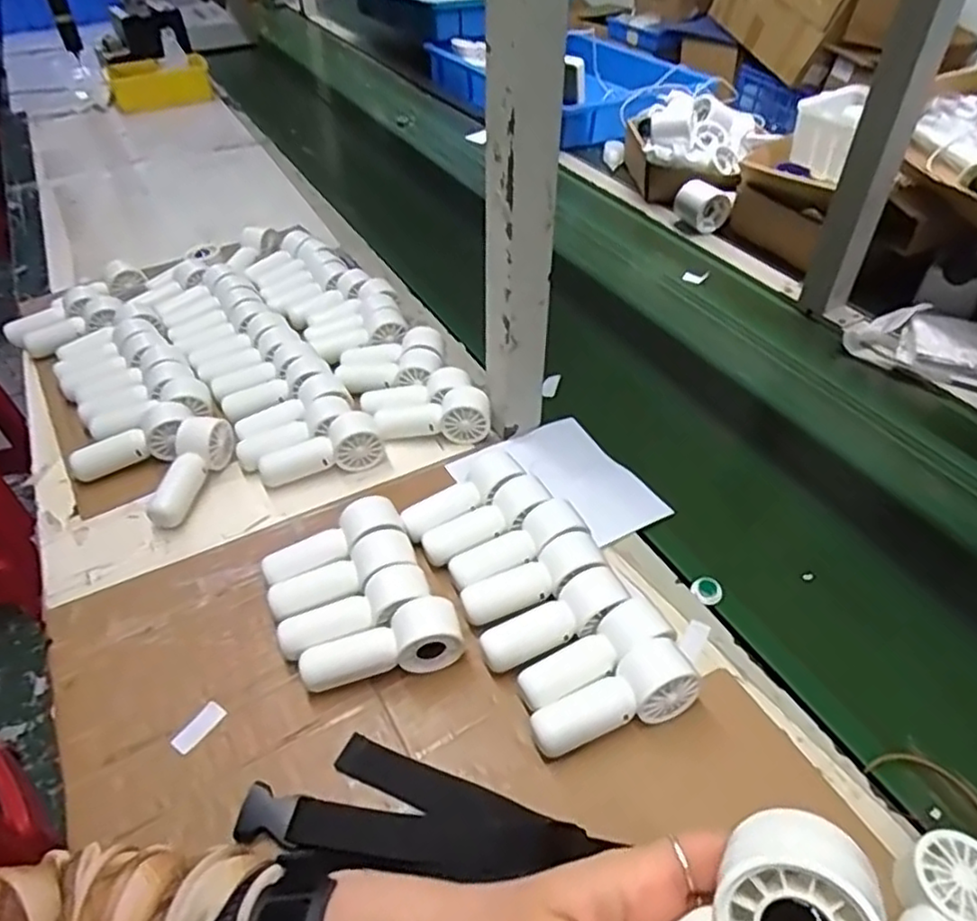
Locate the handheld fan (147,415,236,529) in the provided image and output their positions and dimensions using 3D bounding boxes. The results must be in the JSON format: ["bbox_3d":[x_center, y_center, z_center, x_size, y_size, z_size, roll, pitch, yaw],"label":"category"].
[{"bbox_3d":[-0.267,0.005,0.609,0.037,0.044,0.106,9,44,10],"label":"handheld fan"}]

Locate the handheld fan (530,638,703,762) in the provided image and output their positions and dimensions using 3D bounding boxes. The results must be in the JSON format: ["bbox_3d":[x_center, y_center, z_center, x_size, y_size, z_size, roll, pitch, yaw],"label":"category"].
[{"bbox_3d":[0.082,0.158,0.449,0.109,0.038,0.035,-25,45,-4],"label":"handheld fan"}]

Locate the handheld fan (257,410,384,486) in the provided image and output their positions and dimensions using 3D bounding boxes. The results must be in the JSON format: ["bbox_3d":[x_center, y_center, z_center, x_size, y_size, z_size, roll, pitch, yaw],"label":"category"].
[{"bbox_3d":[-0.151,-0.008,0.624,0.110,0.039,0.040,-19,46,-19],"label":"handheld fan"}]

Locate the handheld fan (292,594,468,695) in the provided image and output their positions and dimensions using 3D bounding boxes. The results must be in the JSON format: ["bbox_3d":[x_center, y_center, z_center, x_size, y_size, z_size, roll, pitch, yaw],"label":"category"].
[{"bbox_3d":[-0.072,0.130,0.477,0.113,0.046,0.034,-13,45,-13],"label":"handheld fan"}]

